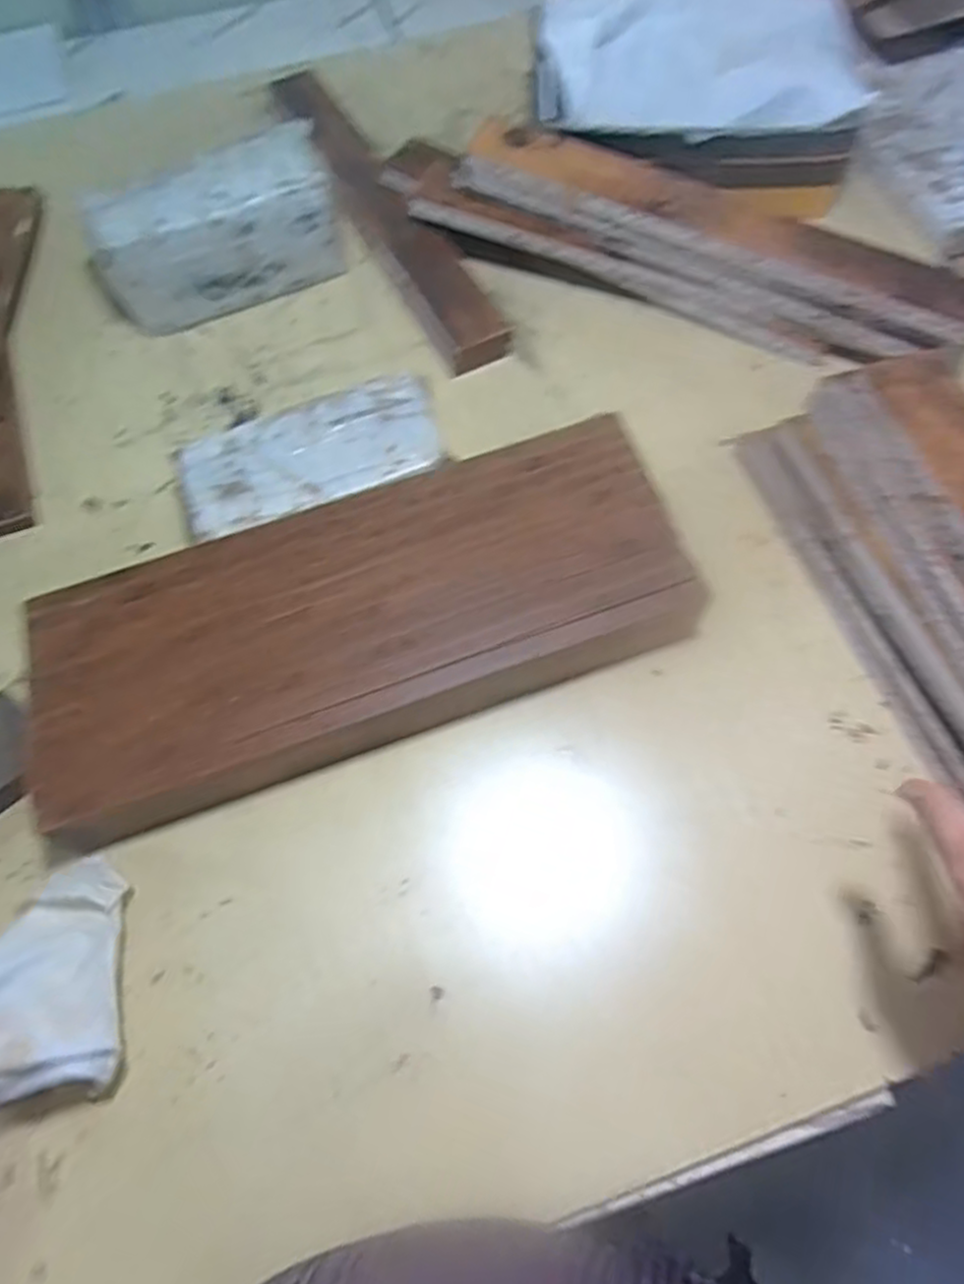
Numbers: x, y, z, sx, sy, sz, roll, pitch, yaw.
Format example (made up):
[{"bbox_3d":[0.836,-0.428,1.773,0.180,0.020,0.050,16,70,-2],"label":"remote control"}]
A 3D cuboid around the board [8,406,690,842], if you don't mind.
[{"bbox_3d":[-0.080,-0.015,0.556,0.446,0.067,0.183,-18,65,-8],"label":"board"}]

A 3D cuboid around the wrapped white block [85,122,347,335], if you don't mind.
[{"bbox_3d":[-0.249,-0.384,0.714,0.222,0.103,0.099,-24,66,-9],"label":"wrapped white block"}]

